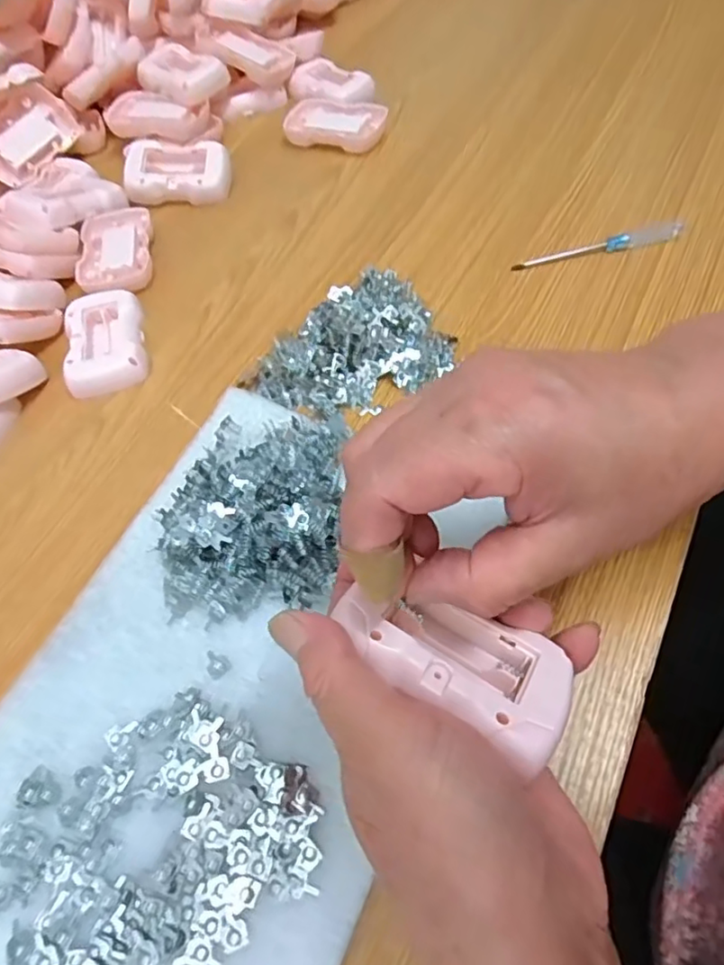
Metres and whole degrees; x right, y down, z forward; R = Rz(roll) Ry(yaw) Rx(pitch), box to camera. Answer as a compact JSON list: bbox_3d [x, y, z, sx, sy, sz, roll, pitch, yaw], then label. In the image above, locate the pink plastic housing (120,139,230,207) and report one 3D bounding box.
[{"bbox_3d":[-0.154,-0.263,0.498,0.083,0.029,0.046,3,59,6],"label":"pink plastic housing"}]

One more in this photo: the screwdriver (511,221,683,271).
[{"bbox_3d":[0.168,-0.168,0.419,0.123,0.008,0.012,-12,59,-3],"label":"screwdriver"}]

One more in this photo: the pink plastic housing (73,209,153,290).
[{"bbox_3d":[-0.194,-0.181,0.464,0.055,0.010,0.090,-12,58,-3],"label":"pink plastic housing"}]

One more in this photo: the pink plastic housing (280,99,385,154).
[{"bbox_3d":[-0.024,-0.324,0.535,0.089,0.015,0.062,15,61,13],"label":"pink plastic housing"}]

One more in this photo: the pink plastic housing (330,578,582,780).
[{"bbox_3d":[0.032,0.063,0.211,0.081,0.018,0.046,30,41,18],"label":"pink plastic housing"}]

